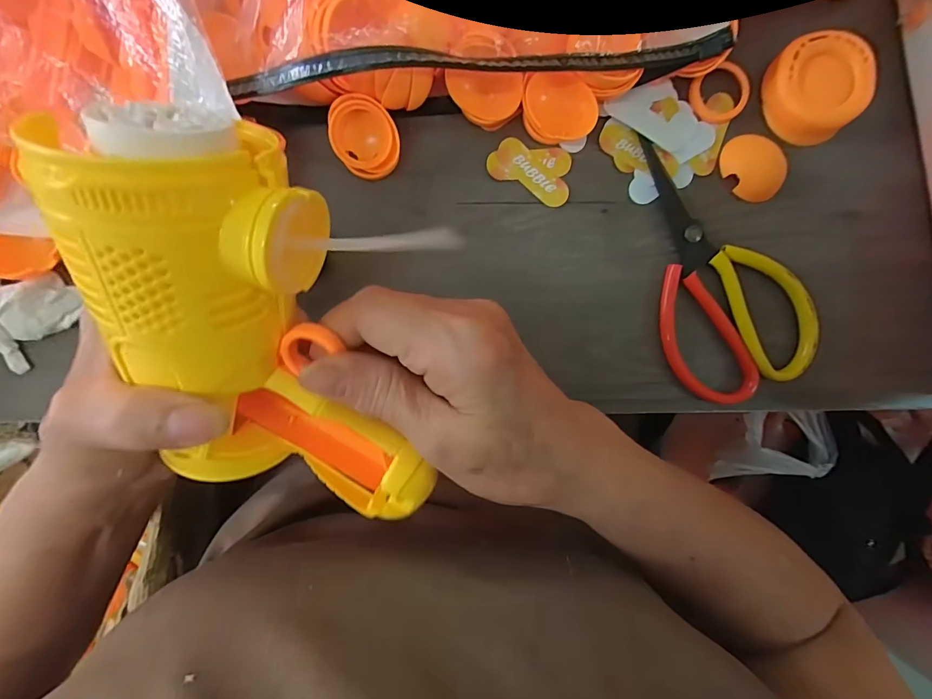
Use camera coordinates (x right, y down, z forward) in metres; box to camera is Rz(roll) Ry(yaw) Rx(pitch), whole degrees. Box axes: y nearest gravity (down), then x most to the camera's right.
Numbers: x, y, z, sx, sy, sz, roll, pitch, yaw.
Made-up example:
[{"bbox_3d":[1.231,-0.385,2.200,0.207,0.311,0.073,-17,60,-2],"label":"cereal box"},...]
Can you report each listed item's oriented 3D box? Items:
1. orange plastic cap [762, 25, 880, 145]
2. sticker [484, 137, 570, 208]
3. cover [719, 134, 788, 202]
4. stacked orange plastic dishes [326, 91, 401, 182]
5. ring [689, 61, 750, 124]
[{"bbox_3d":[0.212,-0.157,0.259,0.056,0.017,0.055,0,94,-2],"label":"orange plastic cap"},{"bbox_3d":[0.039,-0.110,0.265,0.050,0.004,0.034,10,93,-2],"label":"sticker"},{"bbox_3d":[0.178,-0.112,0.266,0.032,0.008,0.042,-40,93,0],"label":"cover"},{"bbox_3d":[-0.059,-0.123,0.251,0.042,0.012,0.037,40,109,-11],"label":"stacked orange plastic dishes"},{"bbox_3d":[0.157,-0.157,0.263,0.035,0.006,0.032,0,93,-2],"label":"ring"}]

